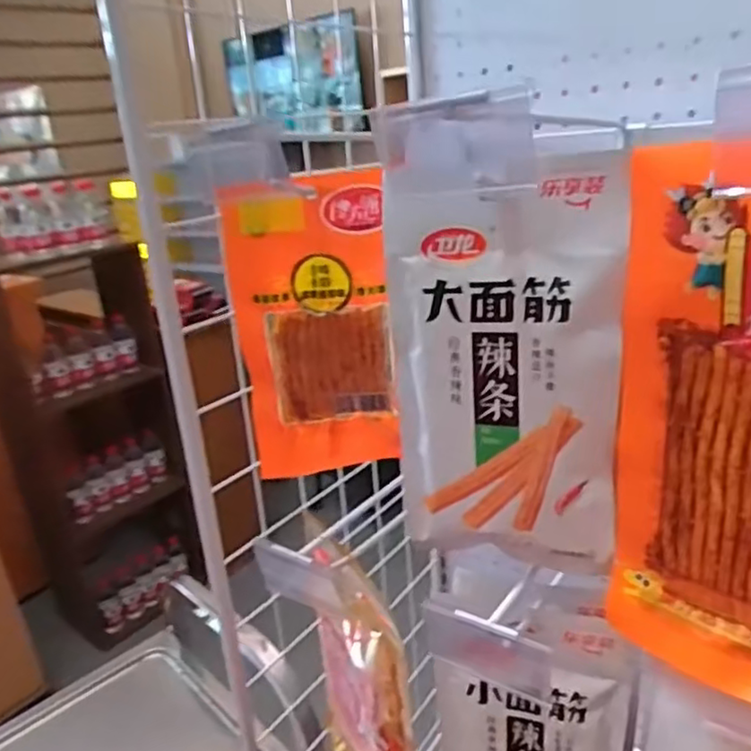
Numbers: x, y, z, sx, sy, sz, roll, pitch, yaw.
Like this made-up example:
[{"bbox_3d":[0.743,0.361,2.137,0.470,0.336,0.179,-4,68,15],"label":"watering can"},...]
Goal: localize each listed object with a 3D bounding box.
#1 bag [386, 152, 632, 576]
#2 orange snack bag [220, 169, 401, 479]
[{"bbox_3d":[0.075,0.003,0.367,0.119,0.229,0.024,1,17,21],"label":"bag"},{"bbox_3d":[-0.043,-0.027,0.455,0.107,0.207,0.021,-2,20,10],"label":"orange snack bag"}]

